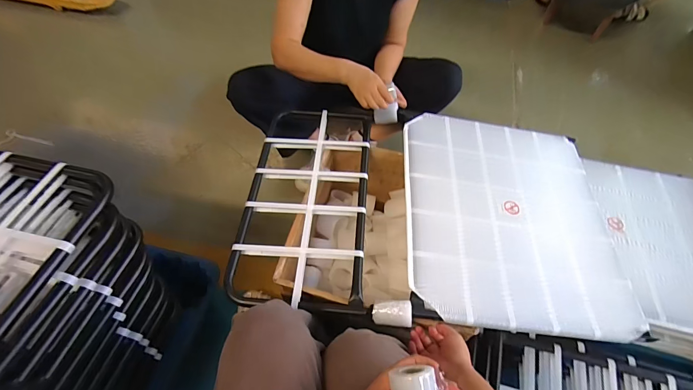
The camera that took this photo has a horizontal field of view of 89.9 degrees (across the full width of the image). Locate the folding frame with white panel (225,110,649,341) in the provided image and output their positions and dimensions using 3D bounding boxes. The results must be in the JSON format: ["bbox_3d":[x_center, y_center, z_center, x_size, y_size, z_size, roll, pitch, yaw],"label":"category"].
[{"bbox_3d":[0.194,0.016,0.790,0.830,0.062,0.536,5,54,2],"label":"folding frame with white panel"}]

